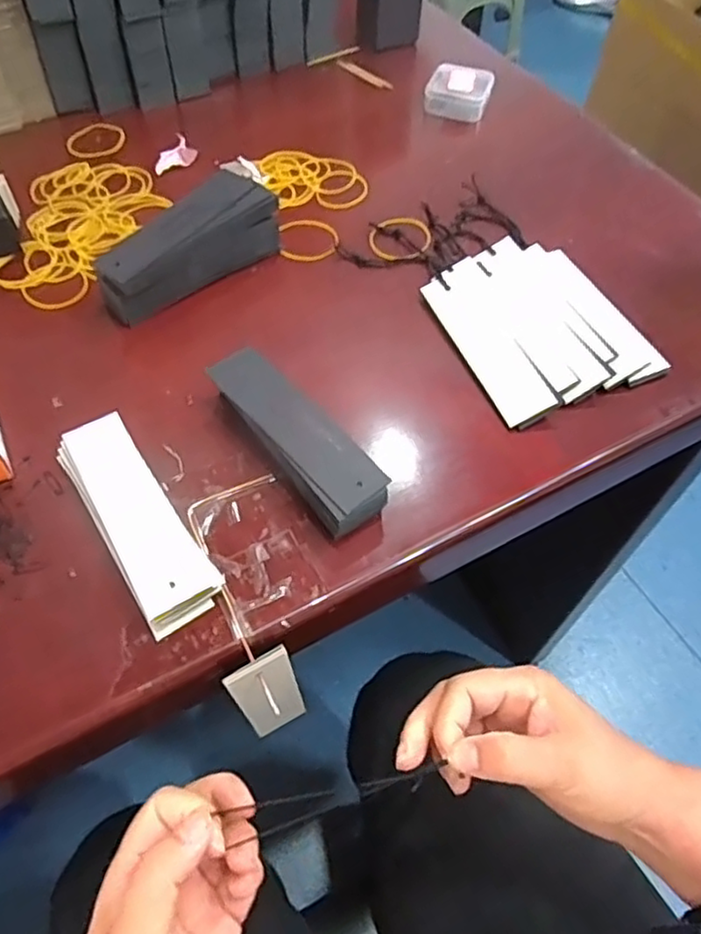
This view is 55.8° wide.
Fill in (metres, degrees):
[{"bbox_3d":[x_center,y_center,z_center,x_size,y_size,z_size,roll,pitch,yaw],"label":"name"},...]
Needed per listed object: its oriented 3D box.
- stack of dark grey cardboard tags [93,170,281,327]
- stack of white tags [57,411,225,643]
[{"bbox_3d":[-0.114,-0.154,0.459,0.134,0.045,0.055,-34,64,-21],"label":"stack of dark grey cardboard tags"},{"bbox_3d":[-0.114,0.027,0.354,0.040,0.021,0.126,-29,62,-19],"label":"stack of white tags"}]

